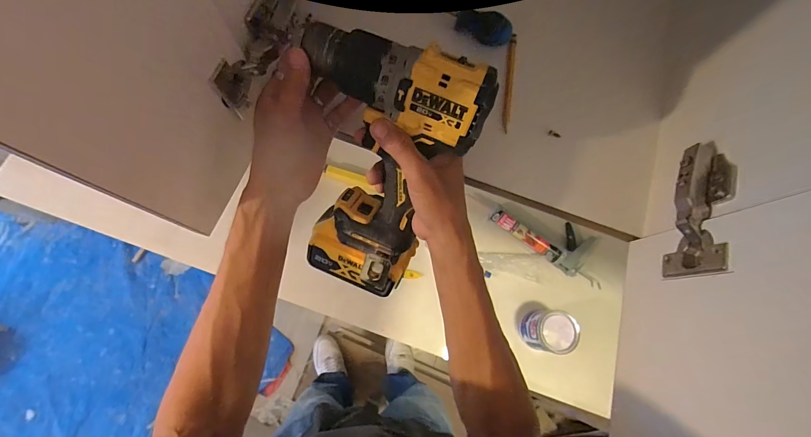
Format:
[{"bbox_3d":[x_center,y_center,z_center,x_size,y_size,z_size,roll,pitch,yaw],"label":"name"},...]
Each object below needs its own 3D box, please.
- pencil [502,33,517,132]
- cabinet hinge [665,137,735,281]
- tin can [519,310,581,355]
[{"bbox_3d":[0.123,-0.165,0.415,0.012,0.010,0.134,10,74,-1],"label":"pencil"},{"bbox_3d":[0.255,-0.015,0.309,0.030,0.055,0.127,24,75,3],"label":"cabinet hinge"},{"bbox_3d":[0.372,0.293,0.909,0.104,0.141,0.096,1,75,-3],"label":"tin can"}]

